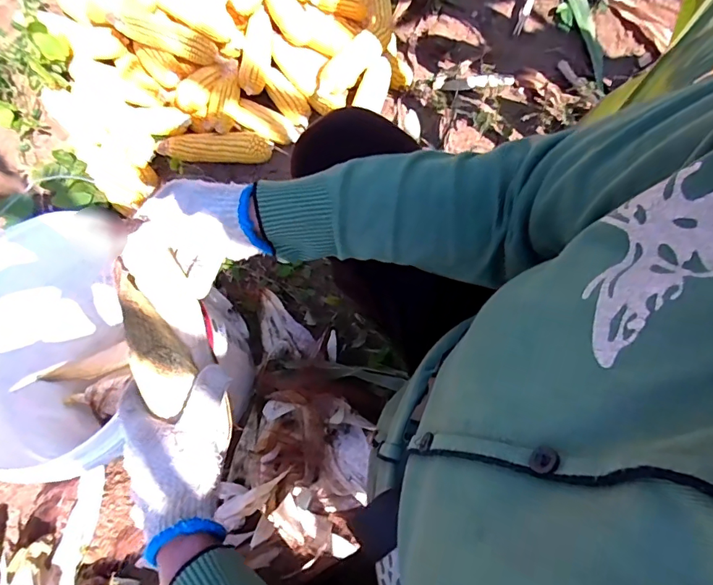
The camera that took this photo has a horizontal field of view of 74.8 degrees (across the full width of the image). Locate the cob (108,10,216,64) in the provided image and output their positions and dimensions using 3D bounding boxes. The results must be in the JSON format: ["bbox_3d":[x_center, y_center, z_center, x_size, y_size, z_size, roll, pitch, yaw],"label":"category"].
[{"bbox_3d":[-0.345,-0.472,0.845,0.186,0.044,0.054,13,71,-17],"label":"cob"}]

